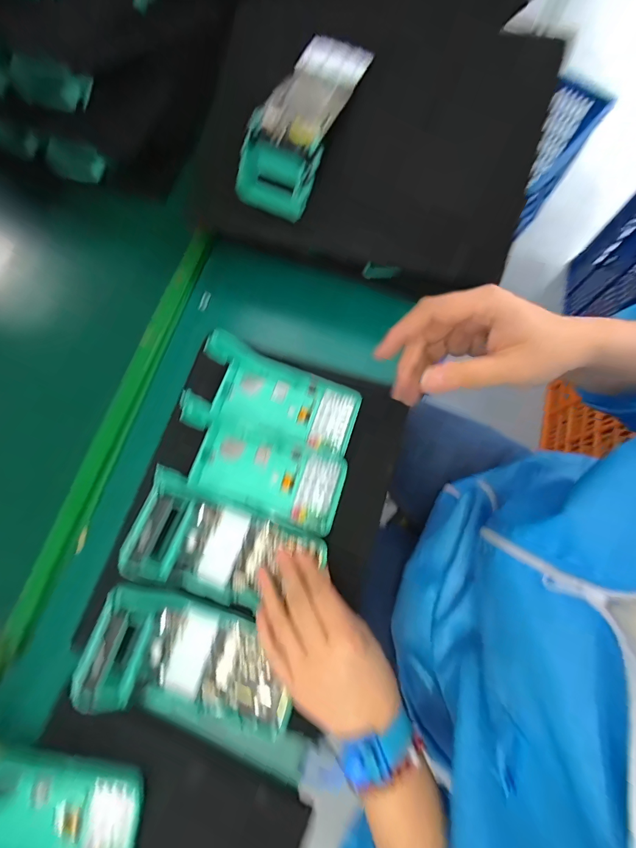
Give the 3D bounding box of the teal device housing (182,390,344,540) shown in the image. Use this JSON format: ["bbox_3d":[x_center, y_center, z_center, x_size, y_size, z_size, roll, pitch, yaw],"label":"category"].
[{"bbox_3d":[-0.060,0.043,0.350,0.174,0.041,0.077,20,75,7],"label":"teal device housing"}]

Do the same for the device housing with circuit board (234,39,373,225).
[{"bbox_3d":[-0.015,-0.300,0.357,0.070,0.059,0.171,23,76,8],"label":"device housing with circuit board"}]

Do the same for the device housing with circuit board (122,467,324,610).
[{"bbox_3d":[-0.081,0.117,0.321,0.162,0.058,0.084,23,76,8],"label":"device housing with circuit board"}]

